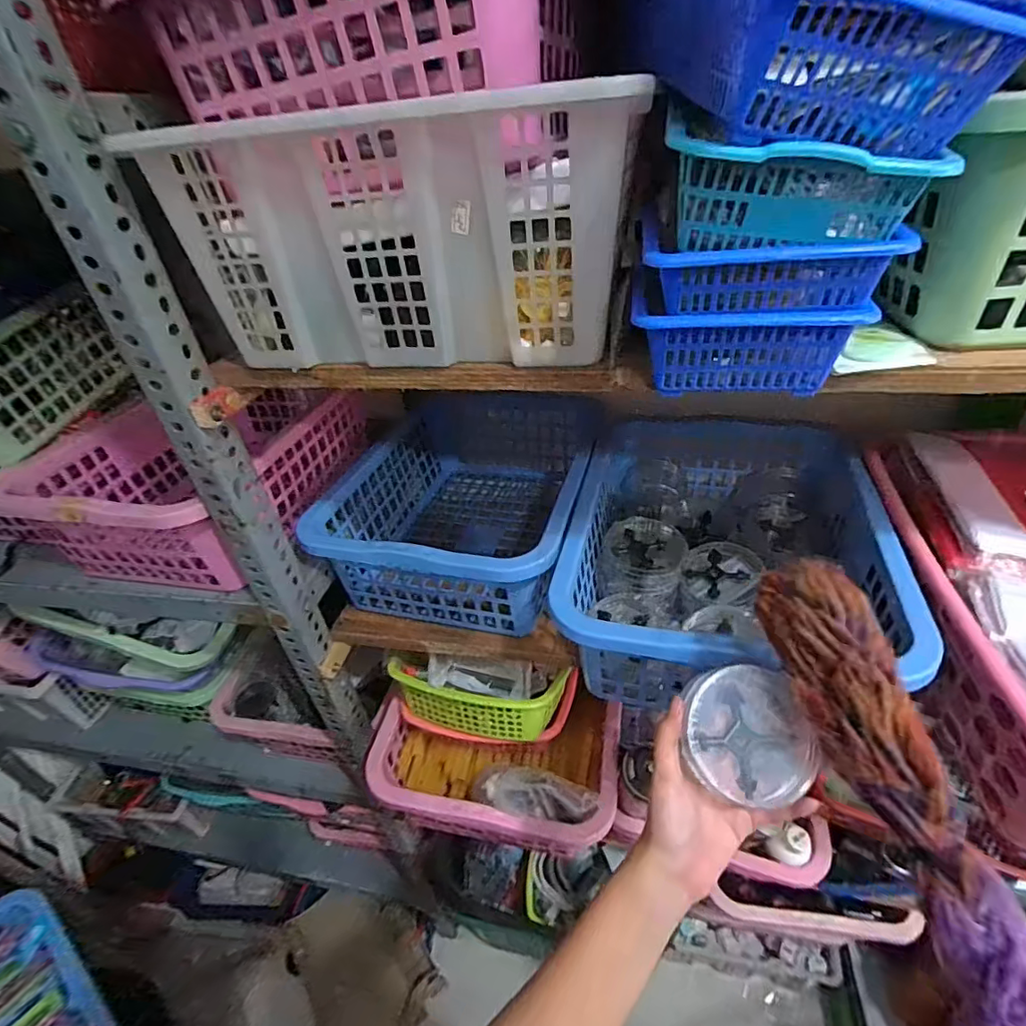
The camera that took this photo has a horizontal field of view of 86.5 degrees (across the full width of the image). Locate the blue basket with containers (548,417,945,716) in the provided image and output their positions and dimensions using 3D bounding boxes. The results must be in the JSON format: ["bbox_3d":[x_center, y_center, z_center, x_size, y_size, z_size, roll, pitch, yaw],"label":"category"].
[{"bbox_3d":[0.239,0.020,0.633,0.309,0.107,0.445,5,40,16],"label":"blue basket with containers"}]

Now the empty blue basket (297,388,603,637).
[{"bbox_3d":[-0.049,-0.016,0.769,0.308,0.165,0.388,5,40,16],"label":"empty blue basket"}]

